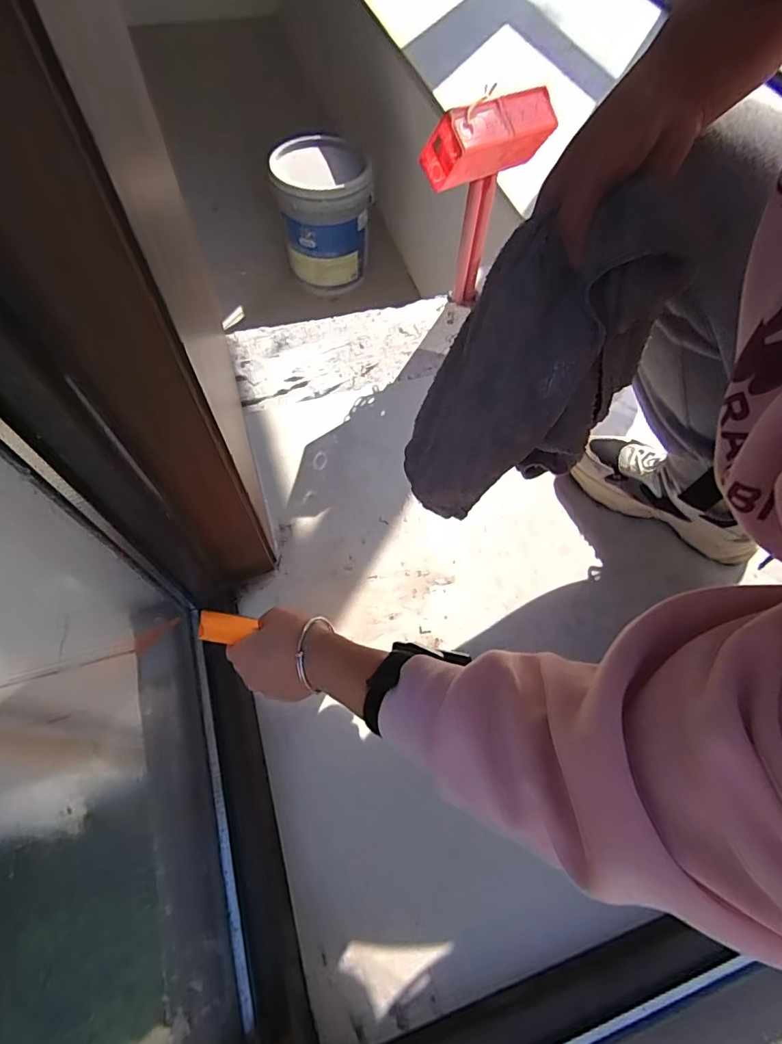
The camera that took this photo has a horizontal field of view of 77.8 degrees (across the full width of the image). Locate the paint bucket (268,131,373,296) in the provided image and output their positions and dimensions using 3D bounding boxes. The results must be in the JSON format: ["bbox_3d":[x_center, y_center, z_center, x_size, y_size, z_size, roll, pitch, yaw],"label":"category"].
[{"bbox_3d":[-0.221,-0.996,1.607,0.299,0.358,0.289,-5,61,-6],"label":"paint bucket"}]

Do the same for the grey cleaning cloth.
[{"bbox_3d":[0.098,-0.108,0.358,0.070,0.264,0.115,-13,57,-47],"label":"grey cleaning cloth"}]

